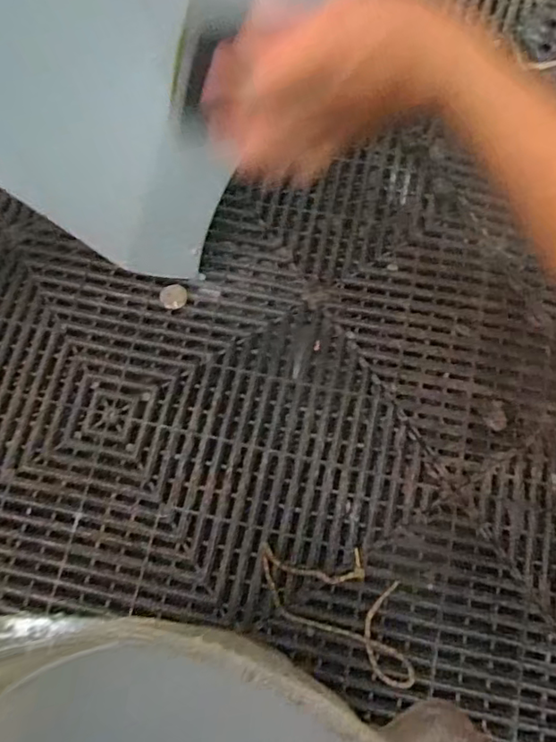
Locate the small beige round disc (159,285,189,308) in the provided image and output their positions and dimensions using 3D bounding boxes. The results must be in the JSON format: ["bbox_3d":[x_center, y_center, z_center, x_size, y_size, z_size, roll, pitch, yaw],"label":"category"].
[{"bbox_3d":[-0.094,-0.067,0.522,0.024,0.004,0.023,0,72,2],"label":"small beige round disc"}]

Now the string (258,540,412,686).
[{"bbox_3d":[0.049,0.171,0.439,0.136,0.010,0.066,30,75,11],"label":"string"}]

